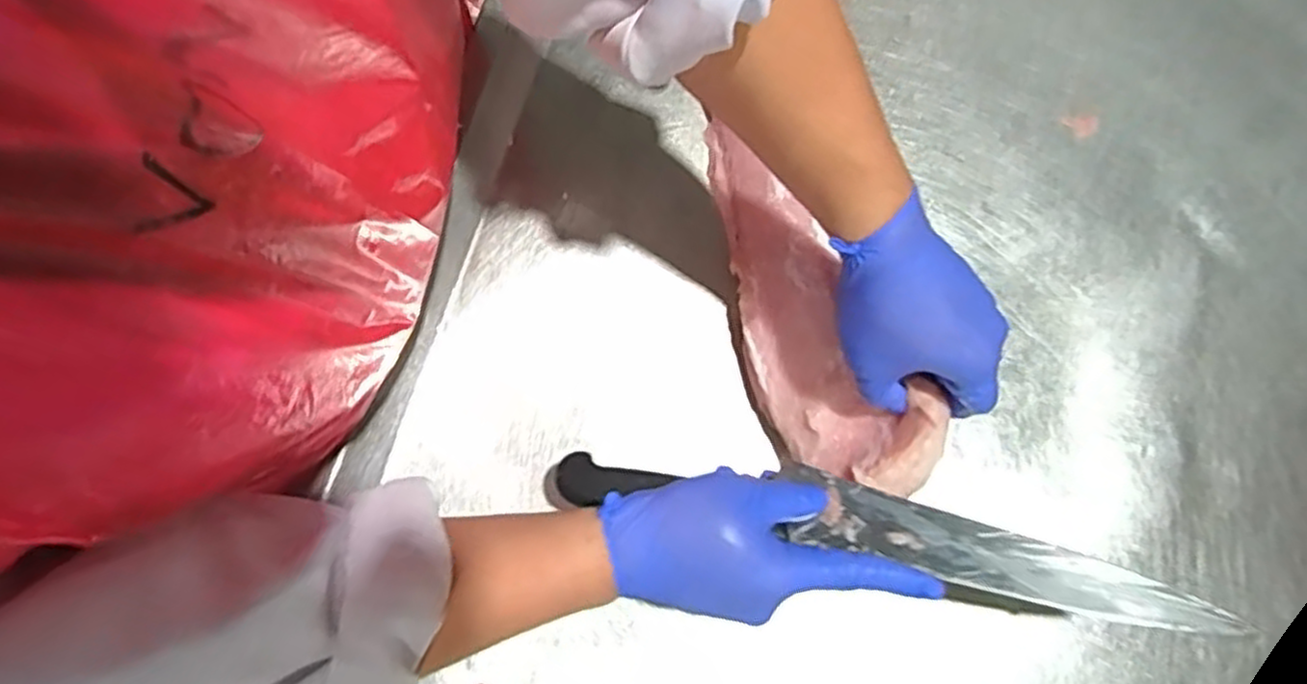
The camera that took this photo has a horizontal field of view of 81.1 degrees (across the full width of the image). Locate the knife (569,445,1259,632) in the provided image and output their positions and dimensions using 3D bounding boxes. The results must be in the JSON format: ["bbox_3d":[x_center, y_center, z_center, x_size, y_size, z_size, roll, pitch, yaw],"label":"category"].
[{"bbox_3d":[0.117,0.101,0.425,0.349,0.022,0.046,11,77,13],"label":"knife"}]

